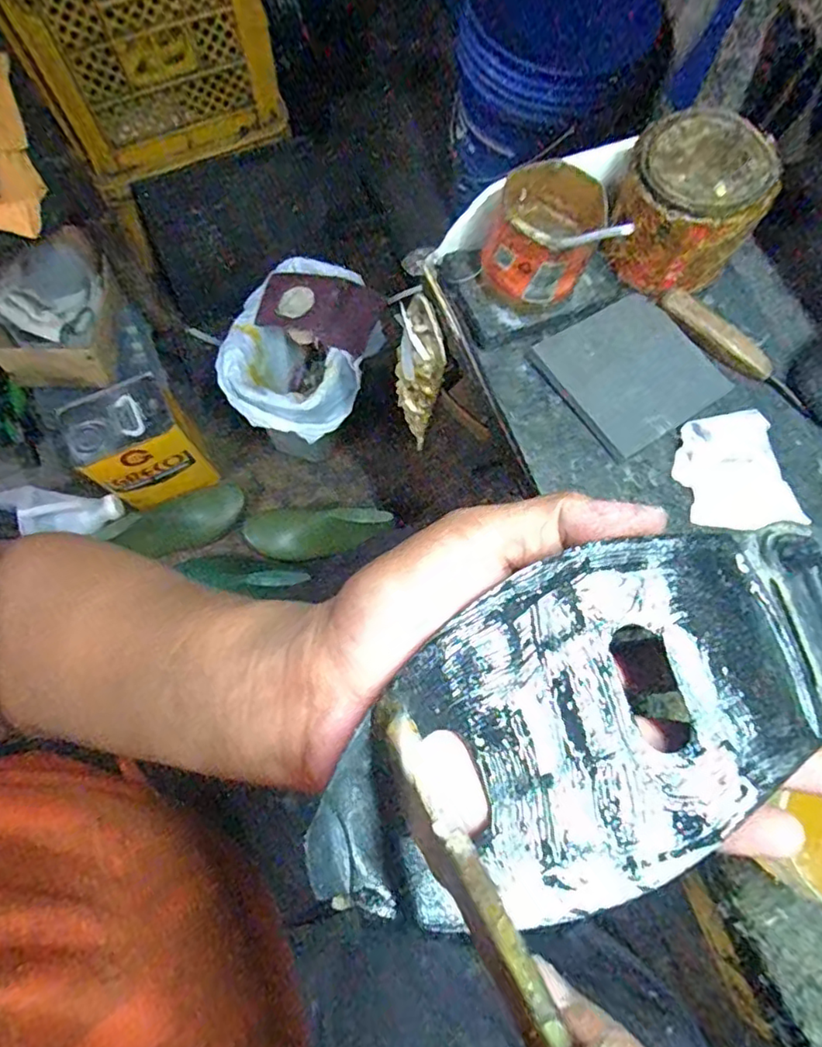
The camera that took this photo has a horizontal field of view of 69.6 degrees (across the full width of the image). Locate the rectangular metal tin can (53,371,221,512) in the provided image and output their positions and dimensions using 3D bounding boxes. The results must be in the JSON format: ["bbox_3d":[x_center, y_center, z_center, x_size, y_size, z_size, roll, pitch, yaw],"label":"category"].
[{"bbox_3d":[-0.432,-0.123,0.971,0.180,0.198,0.129,-23,75,-7],"label":"rectangular metal tin can"}]

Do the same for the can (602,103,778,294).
[{"bbox_3d":[0.222,-0.256,0.479,0.104,0.090,0.098,0,74,0],"label":"can"}]

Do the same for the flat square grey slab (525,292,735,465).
[{"bbox_3d":[0.179,-0.123,0.476,0.123,0.015,0.112,-32,76,-9],"label":"flat square grey slab"}]

